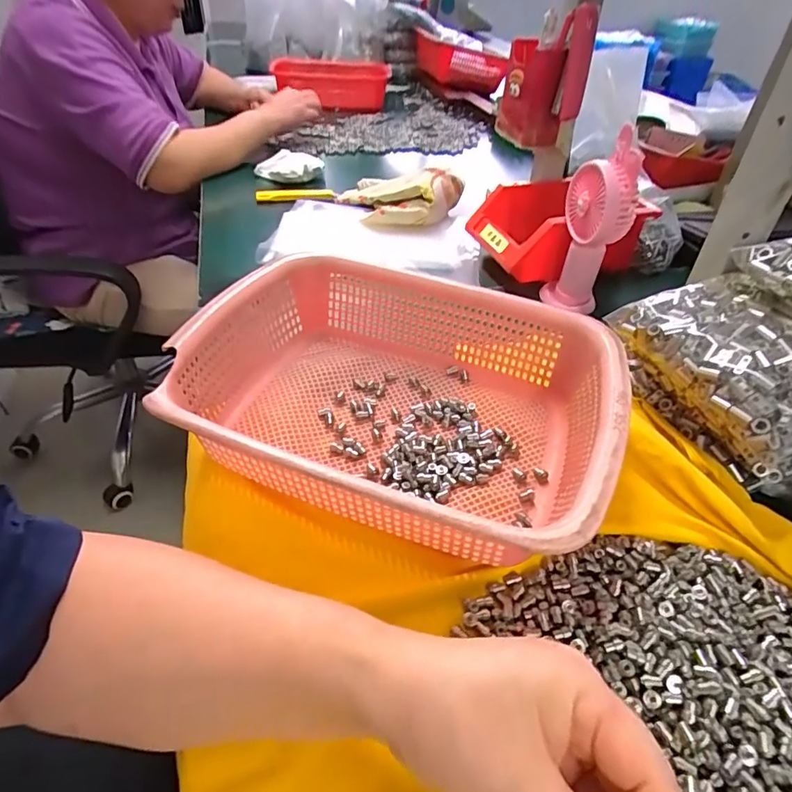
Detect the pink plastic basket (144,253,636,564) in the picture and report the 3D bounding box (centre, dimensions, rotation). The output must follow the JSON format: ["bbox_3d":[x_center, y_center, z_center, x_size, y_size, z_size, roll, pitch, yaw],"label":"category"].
[{"bbox_3d":[0.001,-0.001,0.369,0.293,0.075,0.220,15,44,14],"label":"pink plastic basket"}]

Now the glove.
[{"bbox_3d":[-0.003,-0.279,0.692,0.181,0.058,0.121,7,44,6],"label":"glove"}]

